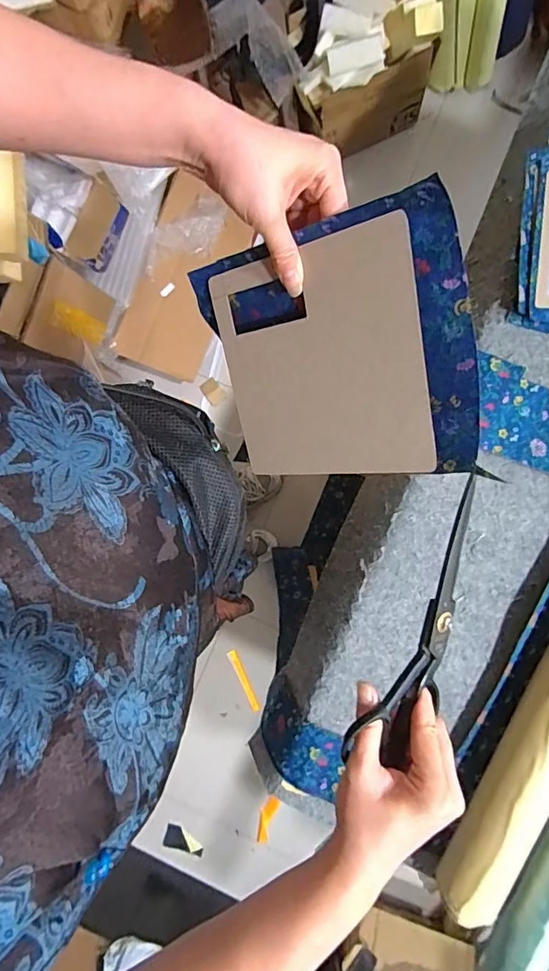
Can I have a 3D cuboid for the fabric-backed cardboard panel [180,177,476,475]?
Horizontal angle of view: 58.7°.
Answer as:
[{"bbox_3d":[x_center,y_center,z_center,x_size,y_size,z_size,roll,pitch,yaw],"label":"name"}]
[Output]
[{"bbox_3d":[0.044,-0.102,0.395,0.214,0.033,0.188,0,109,38],"label":"fabric-backed cardboard panel"}]

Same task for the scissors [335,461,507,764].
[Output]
[{"bbox_3d":[0.114,0.097,0.360,0.060,0.038,0.223,19,94,4],"label":"scissors"}]

